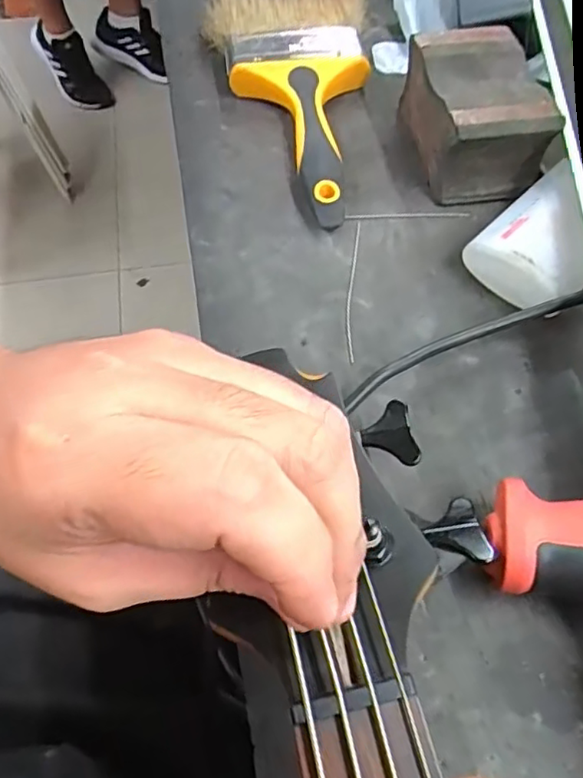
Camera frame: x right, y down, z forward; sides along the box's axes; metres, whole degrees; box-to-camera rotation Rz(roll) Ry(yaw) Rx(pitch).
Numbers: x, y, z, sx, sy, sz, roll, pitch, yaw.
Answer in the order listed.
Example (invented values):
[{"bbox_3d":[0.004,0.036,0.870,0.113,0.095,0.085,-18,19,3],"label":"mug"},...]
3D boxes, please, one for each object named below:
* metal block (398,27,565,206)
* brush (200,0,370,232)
[{"bbox_3d":[0.114,-0.173,0.387,0.071,0.056,0.101,-10,60,-4],"label":"metal block"},{"bbox_3d":[-0.003,-0.201,0.418,0.113,0.033,0.222,-2,59,0],"label":"brush"}]

